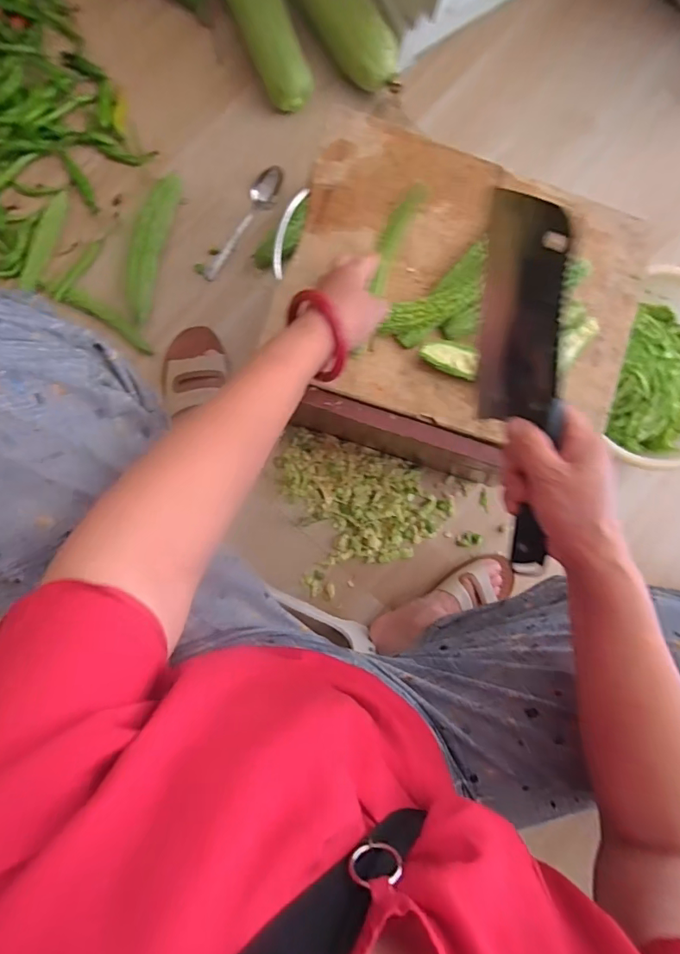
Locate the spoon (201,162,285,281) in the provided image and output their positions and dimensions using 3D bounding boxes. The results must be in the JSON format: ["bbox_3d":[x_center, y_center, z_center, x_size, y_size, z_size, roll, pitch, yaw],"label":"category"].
[{"bbox_3d":[-0.143,-0.385,0.738,0.041,0.021,0.196,29,87,-7],"label":"spoon"}]

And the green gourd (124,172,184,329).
[{"bbox_3d":[-0.279,-0.344,0.712,0.043,0.035,0.226,14,89,-7],"label":"green gourd"}]

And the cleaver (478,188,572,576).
[{"bbox_3d":[0.136,-0.063,0.366,0.028,0.074,0.276,-6,101,-7],"label":"cleaver"}]

